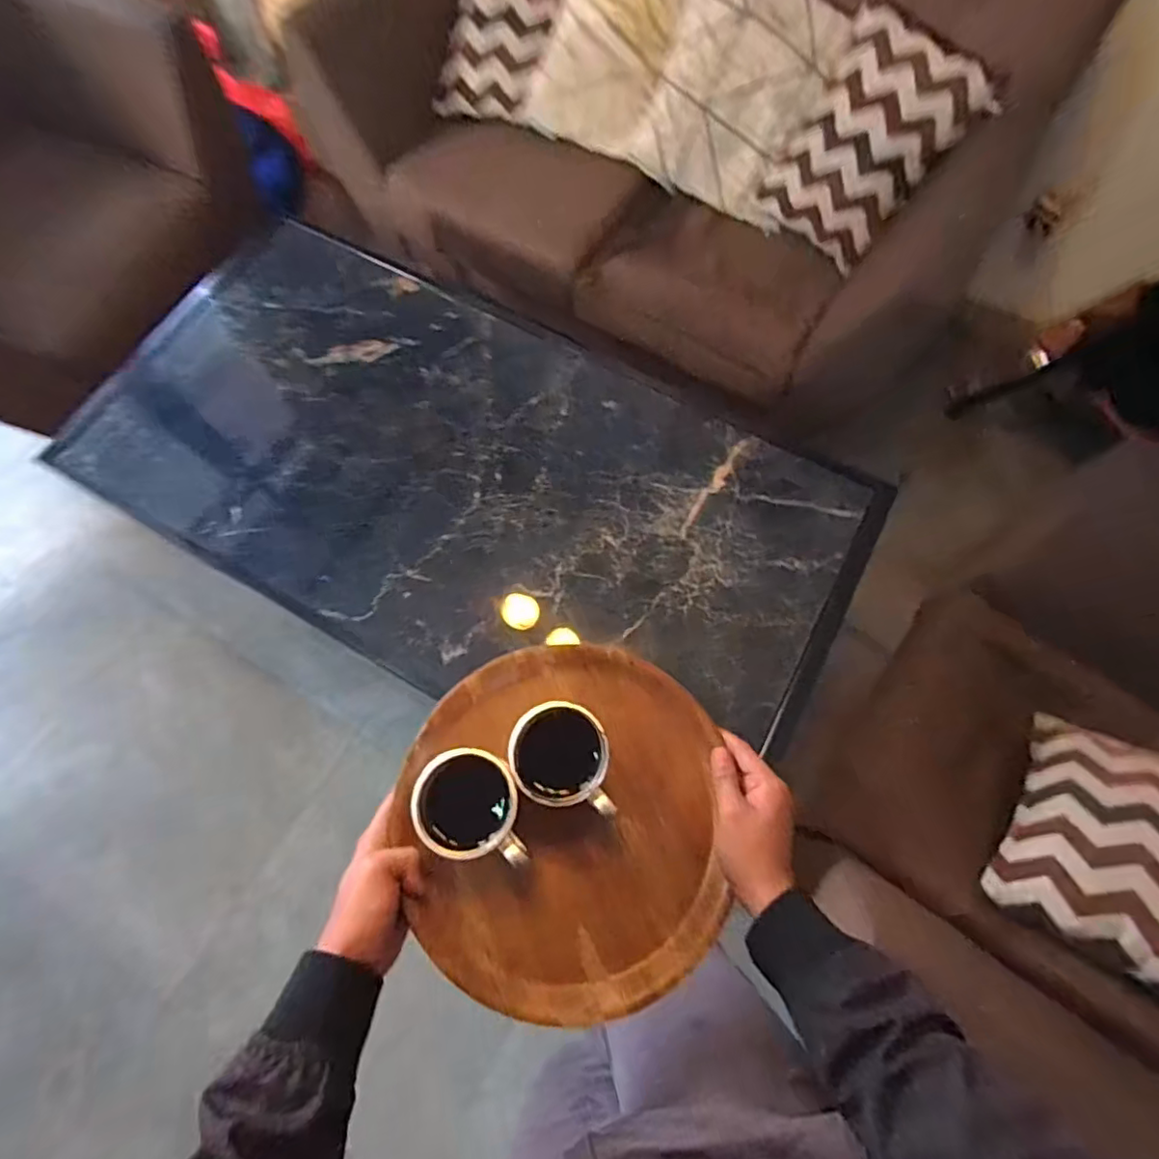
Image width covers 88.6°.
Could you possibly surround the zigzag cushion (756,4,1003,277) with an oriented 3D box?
[{"bbox_3d":[0.534,-0.828,1.123,0.275,0.338,0.093,47,37,9],"label":"zigzag cushion"}]

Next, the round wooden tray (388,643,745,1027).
[{"bbox_3d":[-0.014,0.205,0.507,0.261,0.044,0.284,0,71,1],"label":"round wooden tray"}]

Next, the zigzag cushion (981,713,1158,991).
[{"bbox_3d":[0.780,0.372,0.836,0.318,0.081,0.340,23,59,38],"label":"zigzag cushion"}]

